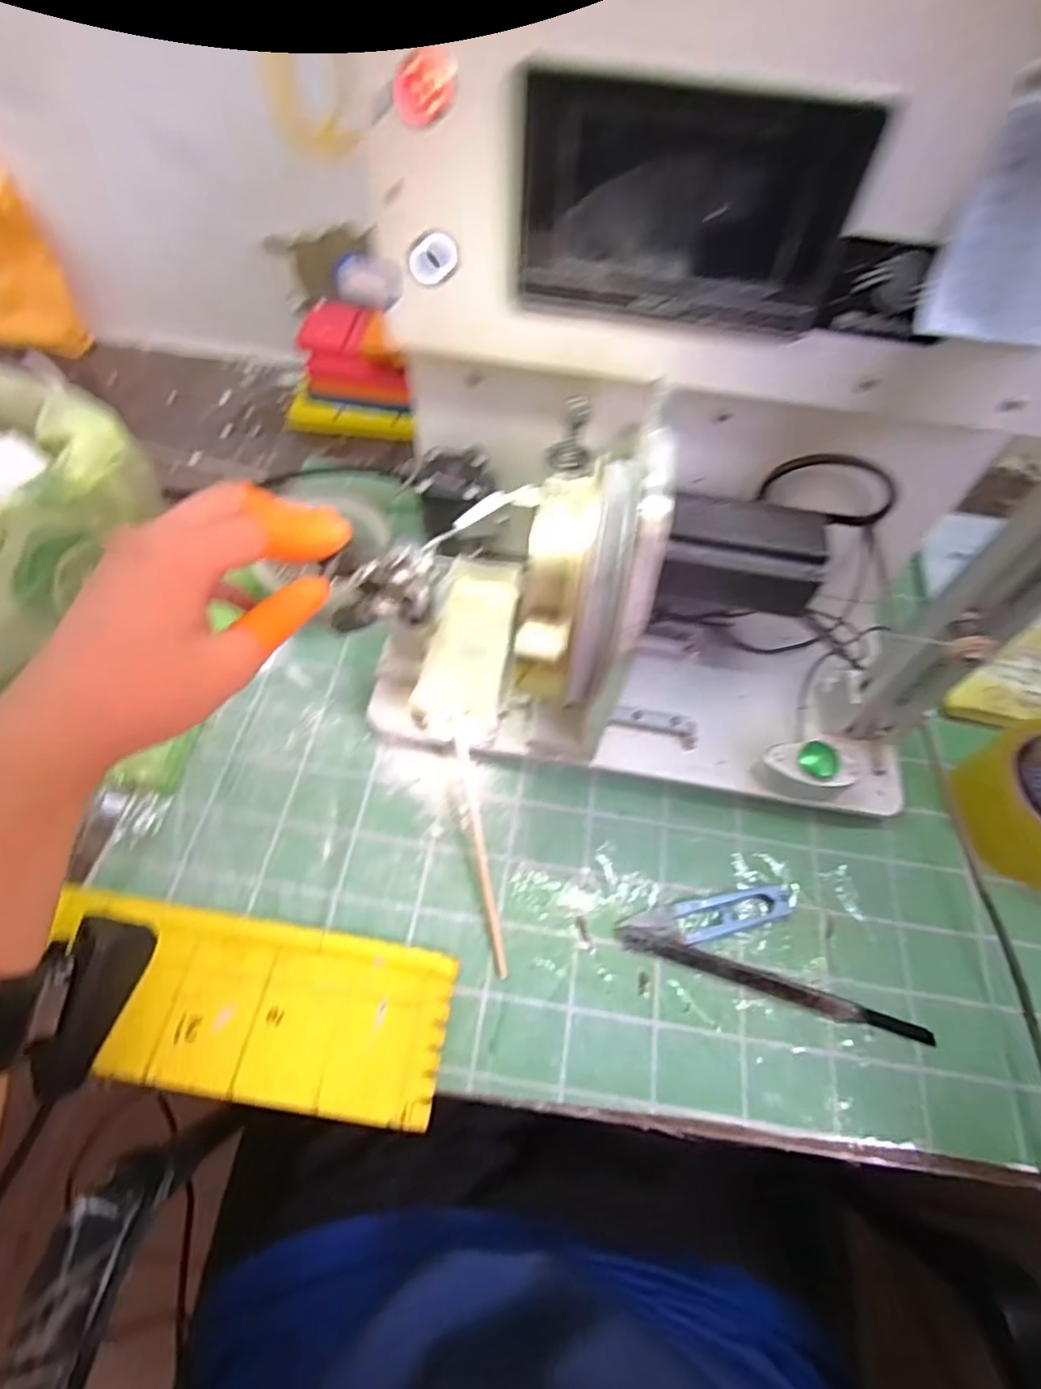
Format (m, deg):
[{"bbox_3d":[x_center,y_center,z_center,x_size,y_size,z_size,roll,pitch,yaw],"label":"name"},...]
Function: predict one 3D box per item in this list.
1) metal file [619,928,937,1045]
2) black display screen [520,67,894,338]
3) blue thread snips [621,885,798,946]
[{"bbox_3d":[0.142,0.164,0.358,0.172,0.011,0.012,17,60,7],"label":"metal file"},{"bbox_3d":[0.067,-0.198,0.262,0.132,0.080,0.010,10,60,3],"label":"black display screen"},{"bbox_3d":[0.114,0.132,0.378,0.106,0.008,0.023,-9,61,-9],"label":"blue thread snips"}]

